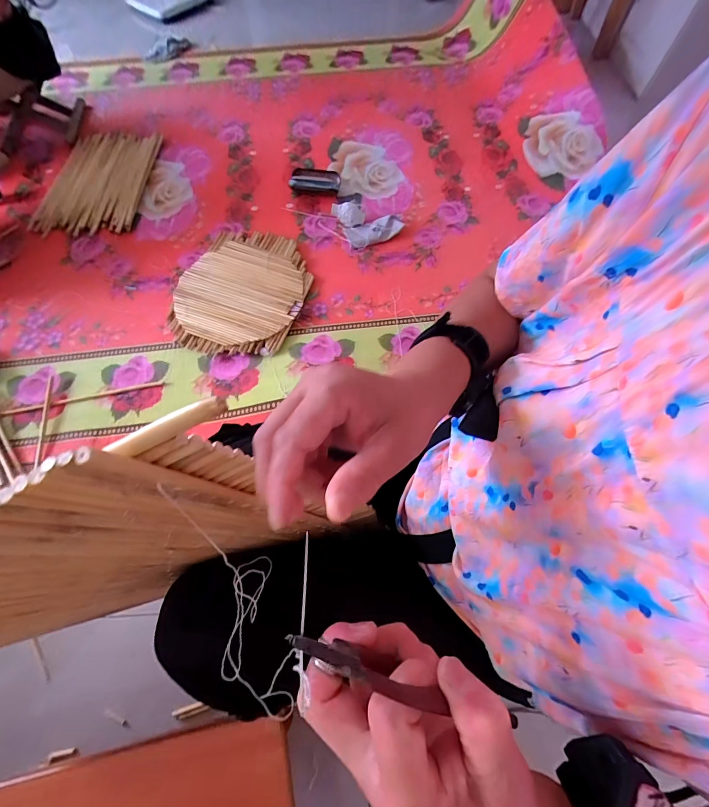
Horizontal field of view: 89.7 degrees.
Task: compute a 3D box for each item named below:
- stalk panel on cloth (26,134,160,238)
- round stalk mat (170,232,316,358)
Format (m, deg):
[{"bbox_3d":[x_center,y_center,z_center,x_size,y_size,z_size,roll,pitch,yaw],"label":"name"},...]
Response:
[{"bbox_3d":[-0.825,-0.726,1.146,0.337,0.027,0.453,0,71,5],"label":"stalk panel on cloth"},{"bbox_3d":[-0.301,-0.301,0.945,0.336,0.019,0.370,3,71,2],"label":"round stalk mat"}]

